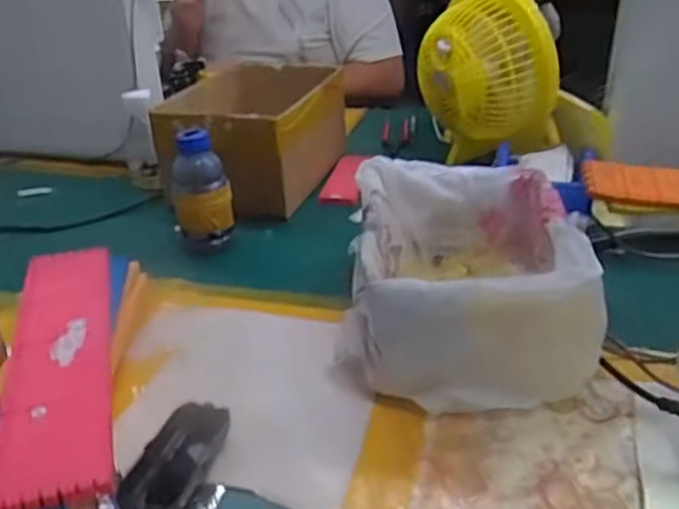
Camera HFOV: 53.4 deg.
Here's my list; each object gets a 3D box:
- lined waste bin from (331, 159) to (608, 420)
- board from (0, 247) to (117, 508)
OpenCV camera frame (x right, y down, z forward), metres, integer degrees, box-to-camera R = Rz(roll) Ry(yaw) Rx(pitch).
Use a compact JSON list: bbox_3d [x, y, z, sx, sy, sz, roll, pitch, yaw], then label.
[{"bbox_3d":[0.127,0.014,0.684,0.242,0.135,0.301,3,31,11],"label":"lined waste bin"},{"bbox_3d":[-0.245,0.085,0.595,0.084,0.019,0.347,-12,32,-13],"label":"board"}]

